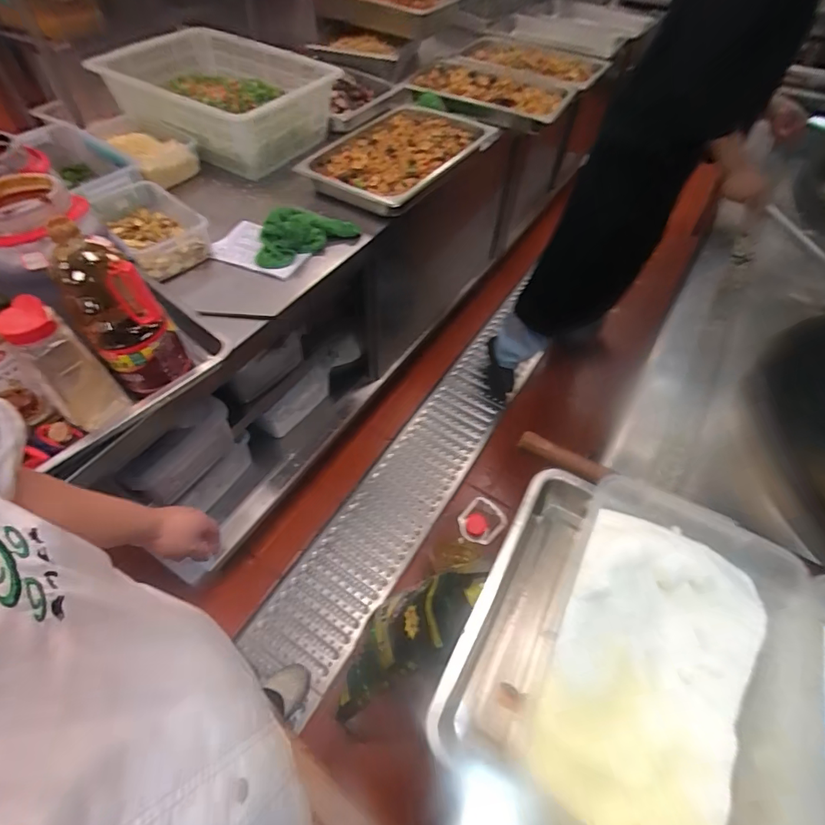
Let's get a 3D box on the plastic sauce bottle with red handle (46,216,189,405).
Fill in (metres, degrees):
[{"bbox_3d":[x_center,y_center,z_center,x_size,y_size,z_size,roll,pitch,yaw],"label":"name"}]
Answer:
[{"bbox_3d":[-0.423,-0.141,0.660,0.111,0.248,0.092,-38,64,-26],"label":"plastic sauce bottle with red handle"}]

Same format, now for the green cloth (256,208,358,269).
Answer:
[{"bbox_3d":[-0.244,-0.404,1.008,0.234,0.065,0.105,-35,63,-24],"label":"green cloth"}]

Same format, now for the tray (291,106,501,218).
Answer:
[{"bbox_3d":[-0.034,-0.696,1.202,0.343,0.064,0.493,28,58,16],"label":"tray"}]

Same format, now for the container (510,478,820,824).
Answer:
[{"bbox_3d":[0.269,0.283,0.488,0.257,0.099,0.387,22,56,12],"label":"container"}]

